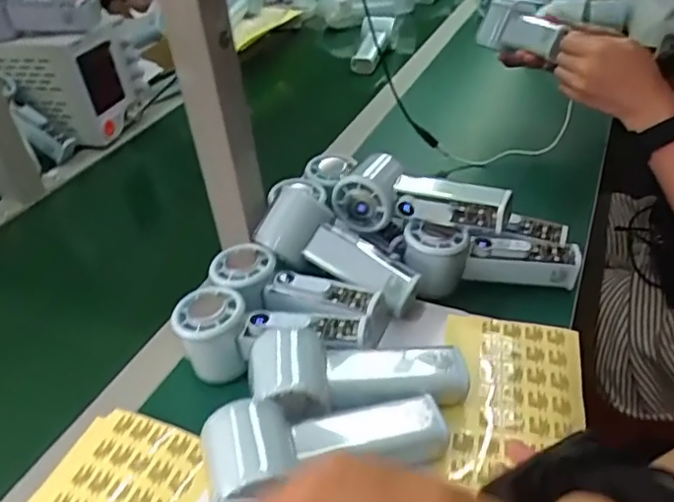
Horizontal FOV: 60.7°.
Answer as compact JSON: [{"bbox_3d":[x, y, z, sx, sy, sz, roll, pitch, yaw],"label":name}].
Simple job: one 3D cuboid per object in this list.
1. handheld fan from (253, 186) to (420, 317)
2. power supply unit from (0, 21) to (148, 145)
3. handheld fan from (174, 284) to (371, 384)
[{"bbox_3d":[0.003,-0.003,0.498,0.146,0.049,0.052,29,47,12],"label":"handheld fan"},{"bbox_3d":[-0.381,-0.246,0.822,0.161,0.135,0.115,7,39,17],"label":"power supply unit"},{"bbox_3d":[-0.052,0.070,0.457,0.148,0.050,0.055,6,39,16],"label":"handheld fan"}]

